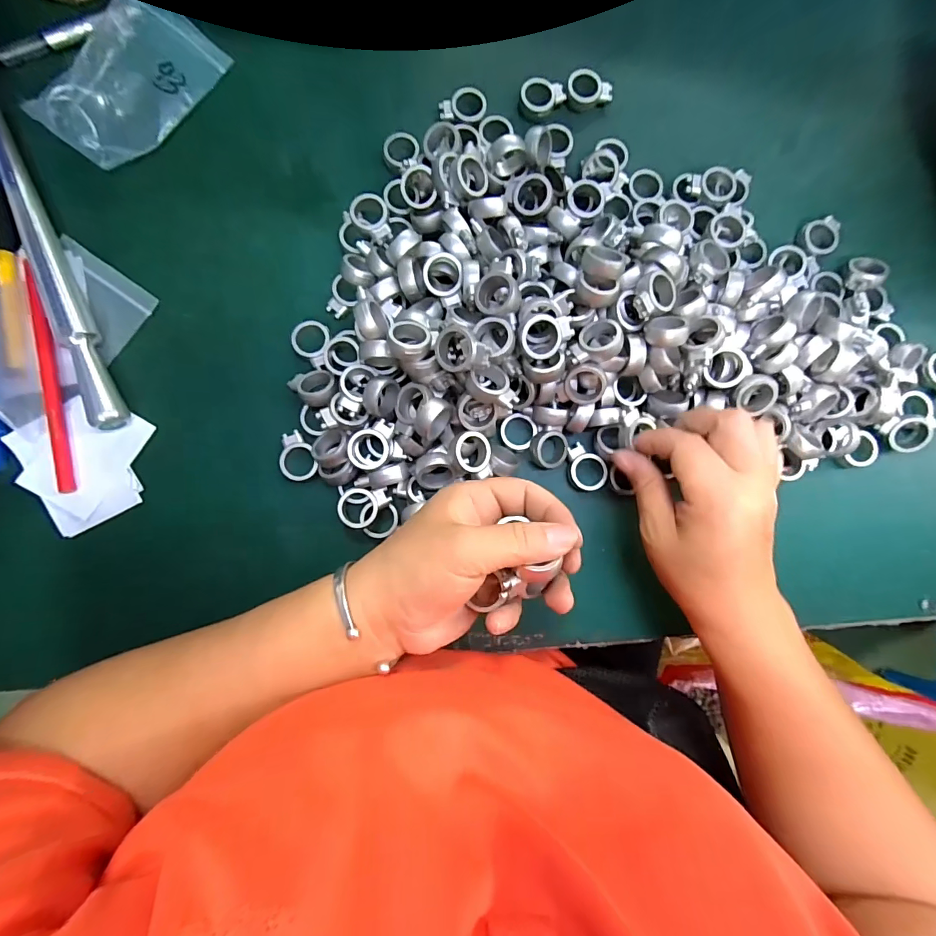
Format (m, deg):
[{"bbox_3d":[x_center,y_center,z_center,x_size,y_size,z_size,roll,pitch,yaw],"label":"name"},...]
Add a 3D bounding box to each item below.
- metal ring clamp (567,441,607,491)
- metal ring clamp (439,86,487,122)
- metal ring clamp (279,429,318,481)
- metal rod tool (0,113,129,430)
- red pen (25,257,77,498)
[{"bbox_3d":[0.081,-0.001,0.310,0.025,0.007,0.033,-35,88,-5],"label":"metal ring clamp"},{"bbox_3d":[-0.003,-0.265,0.329,0.033,0.011,0.022,1,85,-3],"label":"metal ring clamp"},{"bbox_3d":[-0.115,-0.008,0.298,0.023,0.004,0.034,-23,87,-5],"label":"metal ring clamp"},{"bbox_3d":[-0.274,-0.134,0.297,0.018,0.021,0.229,-22,87,-4],"label":"metal rod tool"},{"bbox_3d":[-0.274,-0.060,0.292,0.013,0.009,0.152,-9,86,-4],"label":"red pen"}]

